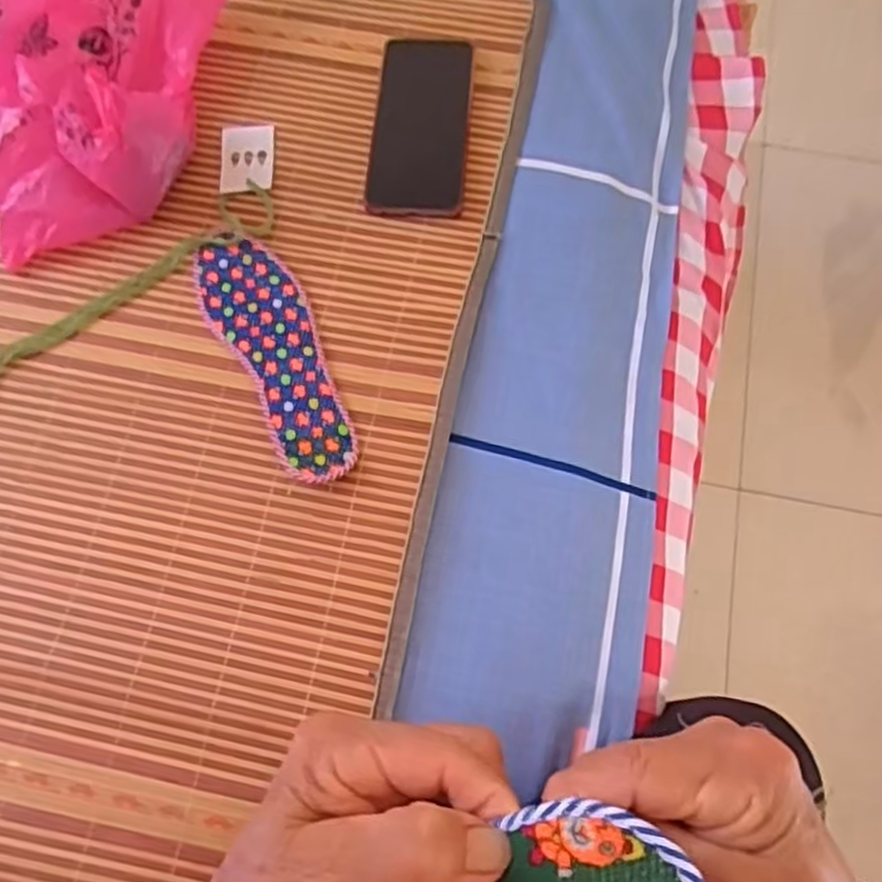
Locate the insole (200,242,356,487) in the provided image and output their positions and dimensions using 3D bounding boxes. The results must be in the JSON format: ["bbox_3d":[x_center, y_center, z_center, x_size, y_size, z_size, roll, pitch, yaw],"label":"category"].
[{"bbox_3d":[-0.120,-0.063,0.549,0.063,0.012,0.207,-24,74,-6],"label":"insole"}]

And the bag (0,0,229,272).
[{"bbox_3d":[-0.277,-0.281,0.582,0.167,0.095,0.278,10,73,4],"label":"bag"}]

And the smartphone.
[{"bbox_3d":[-0.015,-0.254,0.612,0.074,0.011,0.164,4,73,2],"label":"smartphone"}]

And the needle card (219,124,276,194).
[{"bbox_3d":[-0.156,-0.229,0.612,0.041,0.004,0.060,-2,73,0],"label":"needle card"}]

